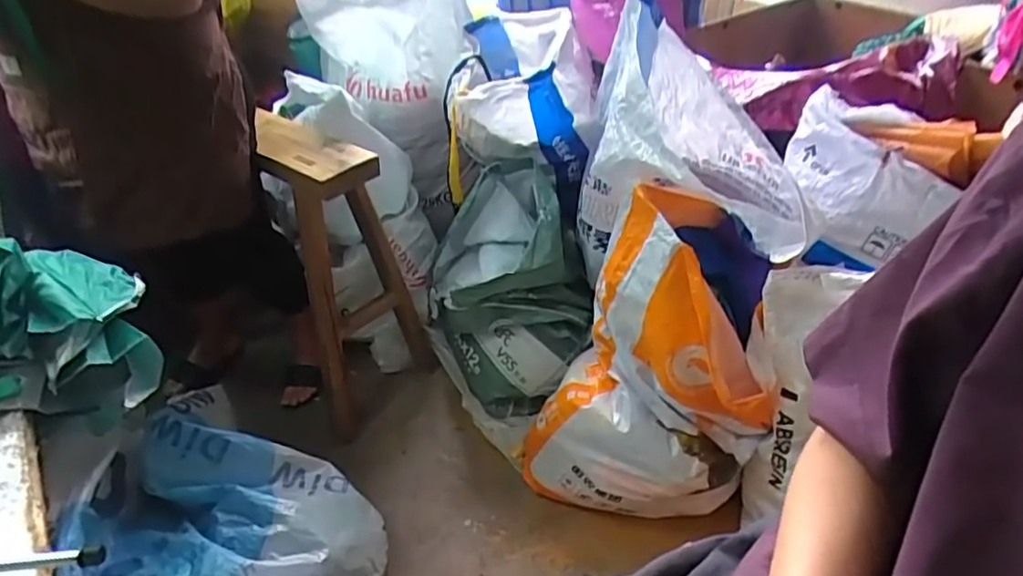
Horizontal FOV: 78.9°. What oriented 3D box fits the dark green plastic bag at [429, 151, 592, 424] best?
[{"bbox_3d":[-0.003,0.007,1.419,0.342,0.406,0.364,-12,42,-13],"label":"dark green plastic bag"}]

